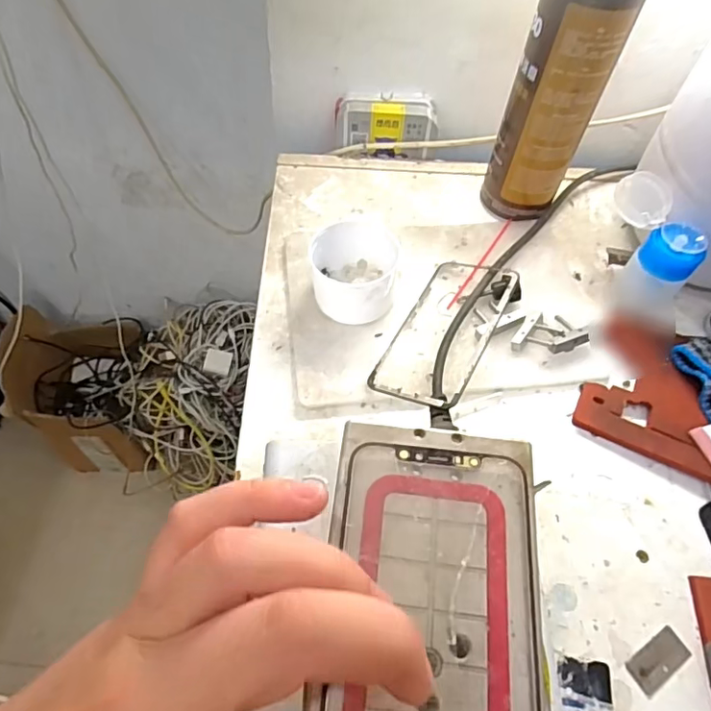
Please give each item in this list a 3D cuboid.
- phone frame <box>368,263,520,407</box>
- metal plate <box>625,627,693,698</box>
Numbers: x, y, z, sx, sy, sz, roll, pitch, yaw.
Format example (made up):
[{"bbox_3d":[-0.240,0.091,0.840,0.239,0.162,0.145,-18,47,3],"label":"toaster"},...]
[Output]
[{"bbox_3d":[0.070,-0.023,0.407,0.070,0.010,0.148,15,54,29],"label":"phone frame"},{"bbox_3d":[0.175,0.175,0.309,0.039,0.004,0.018,-29,64,-20],"label":"metal plate"}]

